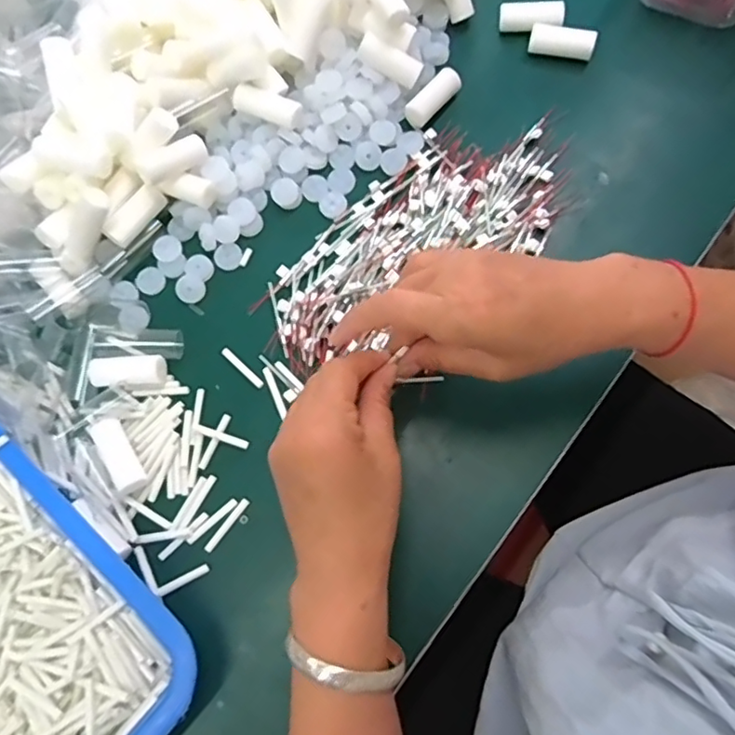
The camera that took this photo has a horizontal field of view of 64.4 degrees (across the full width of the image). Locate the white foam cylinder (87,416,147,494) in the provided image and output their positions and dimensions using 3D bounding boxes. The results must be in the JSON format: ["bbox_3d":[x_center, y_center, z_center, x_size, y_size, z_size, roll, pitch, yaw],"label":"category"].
[{"bbox_3d":[-0.174,0.056,0.403,0.020,0.016,0.064,-34,73,-5],"label":"white foam cylinder"}]

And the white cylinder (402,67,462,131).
[{"bbox_3d":[0.052,-0.213,0.459,0.050,0.015,0.019,-45,77,2],"label":"white cylinder"}]

